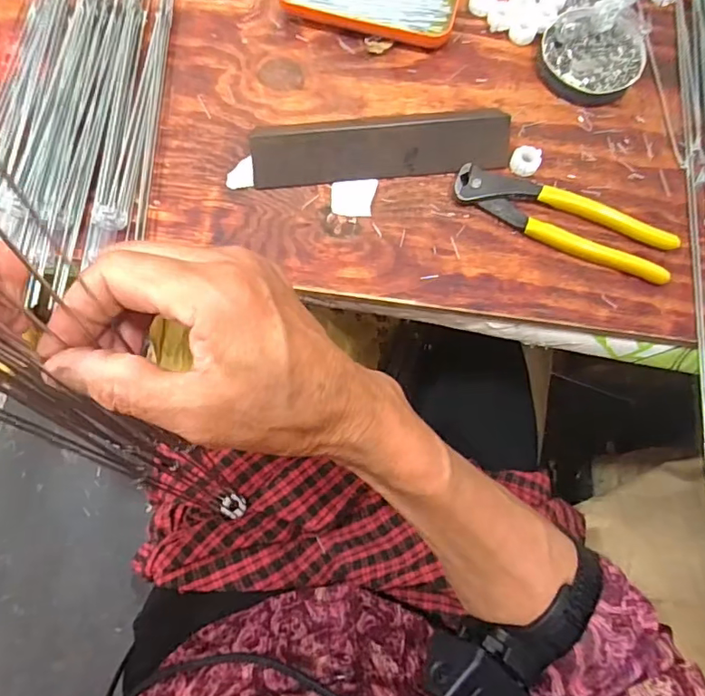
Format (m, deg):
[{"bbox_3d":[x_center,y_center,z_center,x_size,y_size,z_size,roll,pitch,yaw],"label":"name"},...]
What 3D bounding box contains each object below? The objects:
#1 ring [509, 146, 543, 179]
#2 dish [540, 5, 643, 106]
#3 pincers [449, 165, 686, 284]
[{"bbox_3d":[0.134,-0.144,0.415,0.022,0.009,0.022,0,76,-1],"label":"ring"},{"bbox_3d":[0.195,-0.237,0.438,0.082,0.014,0.082,0,76,-1],"label":"dish"},{"bbox_3d":[0.157,-0.096,0.399,0.163,0.017,0.047,28,77,6],"label":"pincers"}]

